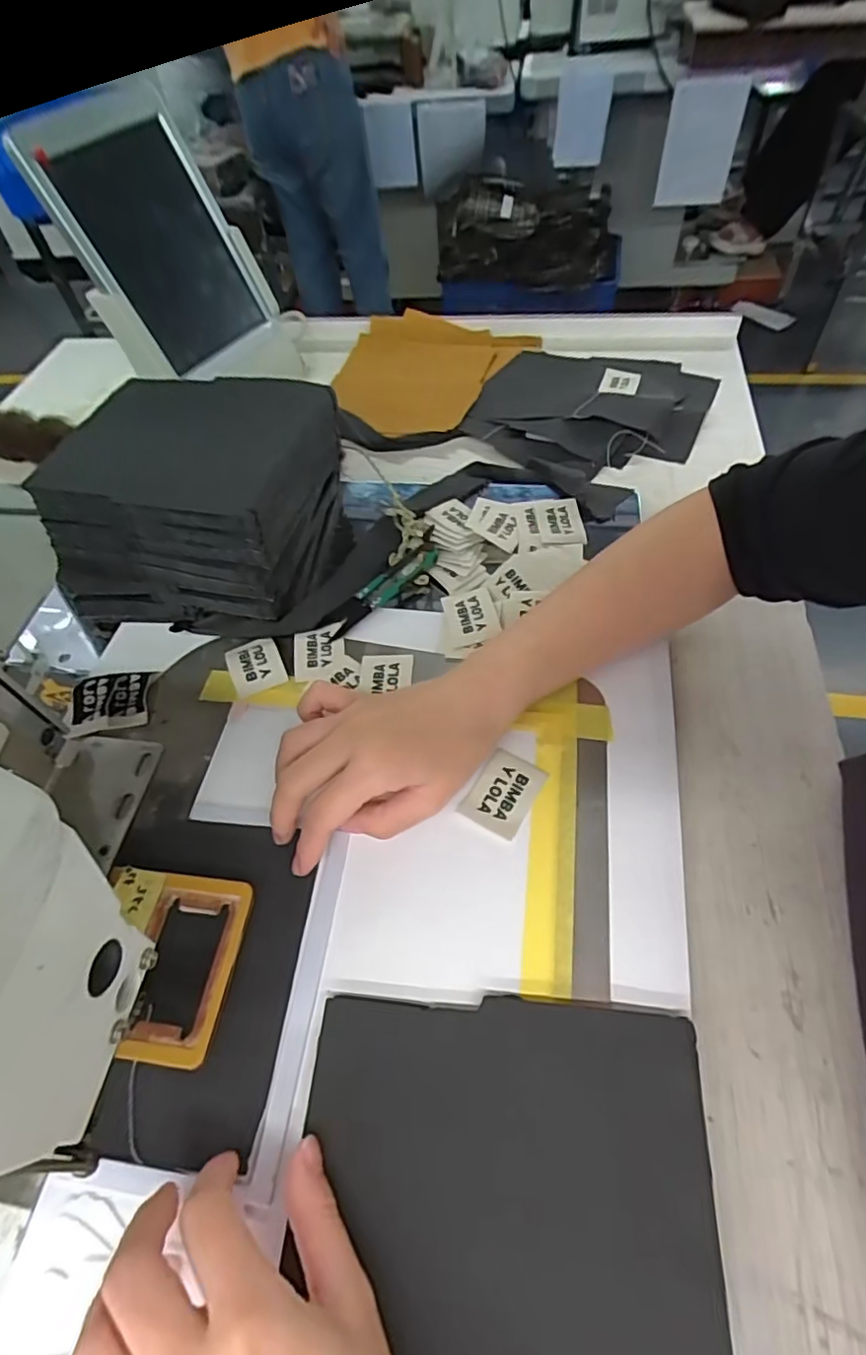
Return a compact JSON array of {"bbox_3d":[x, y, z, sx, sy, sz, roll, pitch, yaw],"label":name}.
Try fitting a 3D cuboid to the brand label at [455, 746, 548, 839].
[{"bbox_3d":[0.041,0.066,0.345,0.035,0.004,0.047,27,61,18],"label":"brand label"}]

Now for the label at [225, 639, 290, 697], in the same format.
[{"bbox_3d":[-0.119,-0.008,0.400,0.034,0.005,0.038,-24,64,-8],"label":"label"}]

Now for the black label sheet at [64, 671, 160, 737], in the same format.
[{"bbox_3d":[-0.211,0.017,0.394,0.048,0.008,0.043,-8,56,-4],"label":"black label sheet"}]

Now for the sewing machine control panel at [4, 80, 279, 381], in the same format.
[{"bbox_3d":[-0.233,-0.366,0.503,0.033,0.180,0.141,25,64,37],"label":"sewing machine control panel"}]

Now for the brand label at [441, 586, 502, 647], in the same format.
[{"bbox_3d":[0.026,-0.043,0.414,0.035,0.004,0.047,-19,53,9],"label":"brand label"}]

